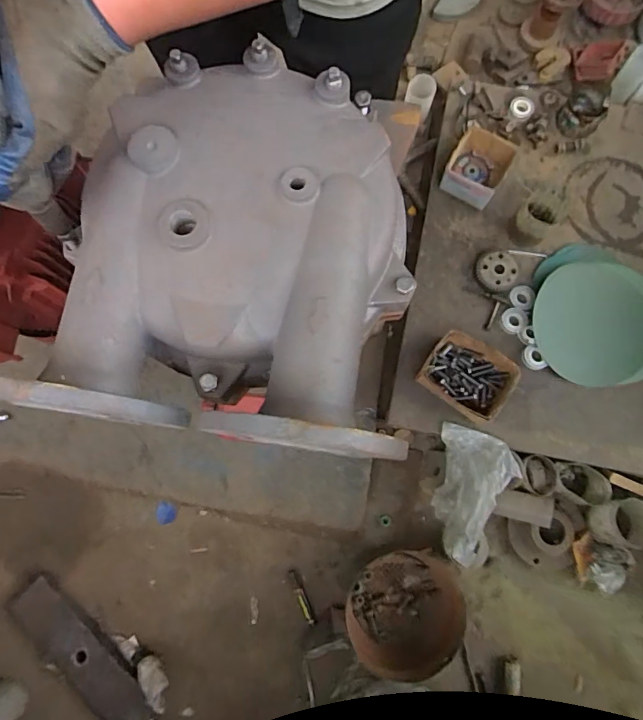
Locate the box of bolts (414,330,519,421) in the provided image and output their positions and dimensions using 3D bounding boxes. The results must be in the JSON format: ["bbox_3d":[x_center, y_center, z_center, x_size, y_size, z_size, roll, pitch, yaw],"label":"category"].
[{"bbox_3d":[0.327,0.037,1.030,0.187,0.076,0.149,37,81,9],"label":"box of bolts"}]

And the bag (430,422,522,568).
[{"bbox_3d":[0.348,0.309,1.061,0.160,0.124,0.302,3,78,2],"label":"bag"}]

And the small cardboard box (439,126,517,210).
[{"bbox_3d":[0.383,-0.478,1.144,0.141,0.056,0.185,29,80,7],"label":"small cardboard box"}]

